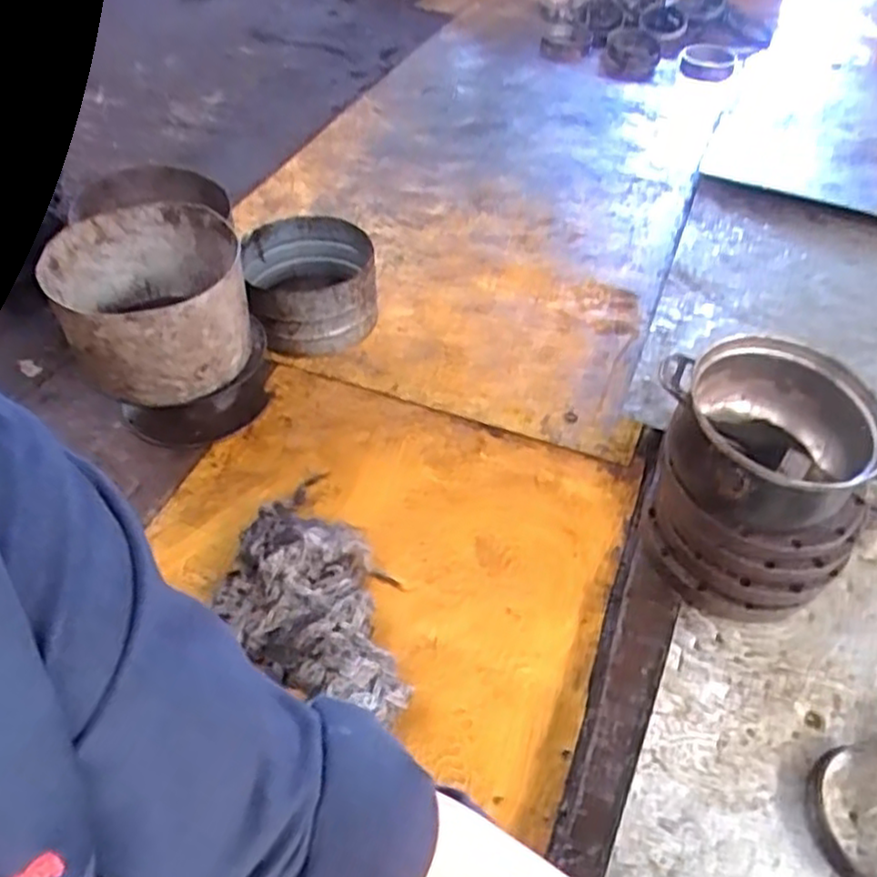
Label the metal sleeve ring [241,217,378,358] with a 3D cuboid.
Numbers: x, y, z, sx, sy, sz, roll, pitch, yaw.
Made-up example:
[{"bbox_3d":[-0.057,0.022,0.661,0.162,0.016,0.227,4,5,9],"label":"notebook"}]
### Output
[{"bbox_3d":[-0.231,-0.270,1.308,0.231,0.154,0.238,1,48,-2],"label":"metal sleeve ring"}]

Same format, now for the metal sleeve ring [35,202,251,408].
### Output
[{"bbox_3d":[-0.419,-0.212,1.091,0.241,0.160,0.277,-15,51,-16],"label":"metal sleeve ring"}]

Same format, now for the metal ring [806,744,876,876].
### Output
[{"bbox_3d":[0.494,0.422,0.796,0.165,0.019,0.171,1,48,-2],"label":"metal ring"}]

